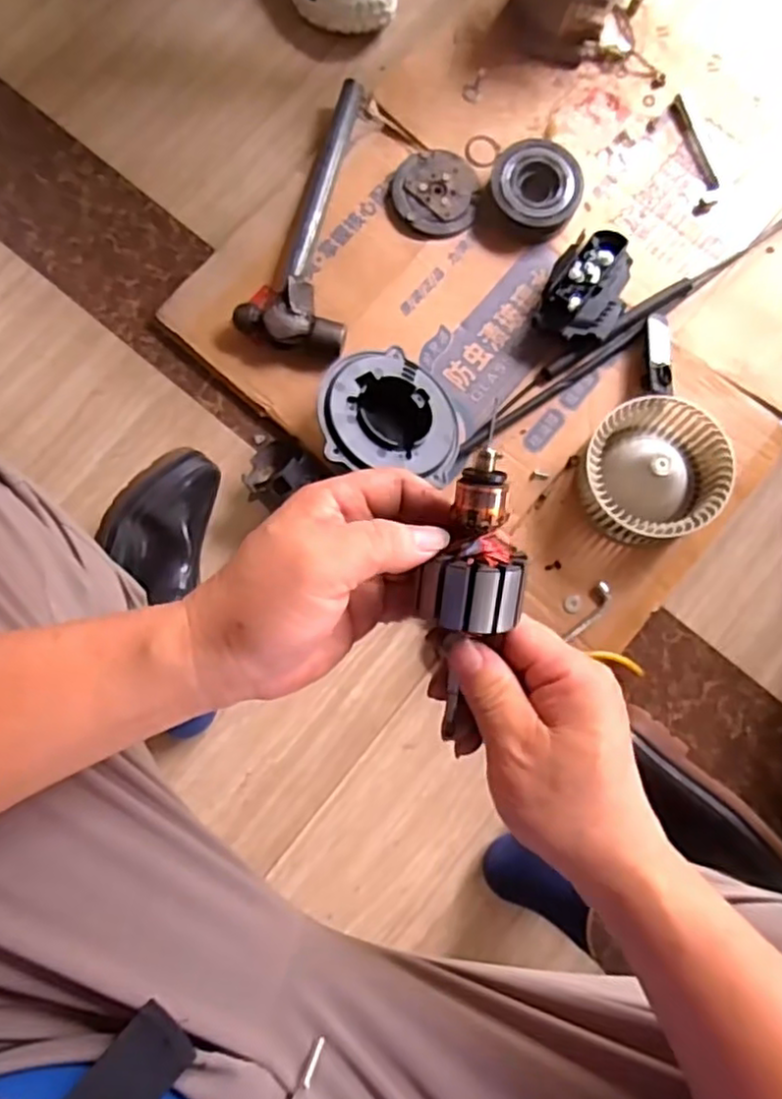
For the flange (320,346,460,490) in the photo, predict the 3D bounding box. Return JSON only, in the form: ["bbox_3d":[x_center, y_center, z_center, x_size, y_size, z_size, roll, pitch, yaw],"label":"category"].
[{"bbox_3d":[-0.005,-0.141,0.730,0.153,0.050,0.159,2,73,-21],"label":"flange"}]

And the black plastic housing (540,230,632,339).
[{"bbox_3d":[0.217,-0.286,0.763,0.084,0.063,0.114,22,82,1],"label":"black plastic housing"}]

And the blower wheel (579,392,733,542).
[{"bbox_3d":[0.275,-0.082,0.721,0.136,0.062,0.139,0,82,-2],"label":"blower wheel"}]

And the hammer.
[{"bbox_3d":[-0.088,-0.390,0.786,0.123,0.049,0.342,10,80,0],"label":"hammer"}]

